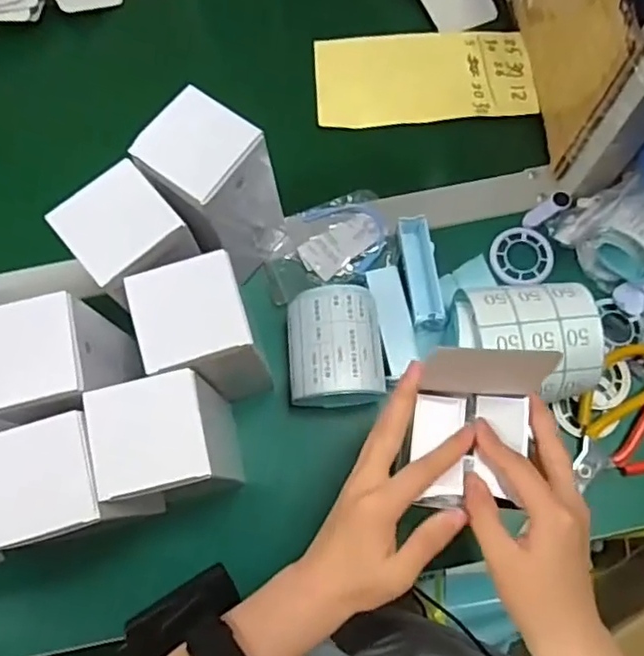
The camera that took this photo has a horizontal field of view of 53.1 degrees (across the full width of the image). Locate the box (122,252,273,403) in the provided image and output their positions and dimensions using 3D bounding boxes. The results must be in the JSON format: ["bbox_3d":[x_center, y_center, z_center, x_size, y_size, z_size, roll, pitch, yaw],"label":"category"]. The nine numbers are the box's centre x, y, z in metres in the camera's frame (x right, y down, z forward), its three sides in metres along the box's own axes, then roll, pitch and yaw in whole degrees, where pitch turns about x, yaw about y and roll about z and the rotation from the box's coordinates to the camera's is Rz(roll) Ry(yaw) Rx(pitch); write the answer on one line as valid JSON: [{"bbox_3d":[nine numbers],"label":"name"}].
[{"bbox_3d":[-0.089,0.005,0.509,0.073,0.171,0.084,-18,74,-3],"label":"box"}]

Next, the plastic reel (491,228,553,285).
[{"bbox_3d":[0.186,-0.067,0.601,0.057,0.006,0.055,-1,74,2],"label":"plastic reel"}]

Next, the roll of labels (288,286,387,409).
[{"bbox_3d":[0.012,0.018,0.544,0.077,0.064,0.097,-3,74,1],"label":"roll of labels"}]

